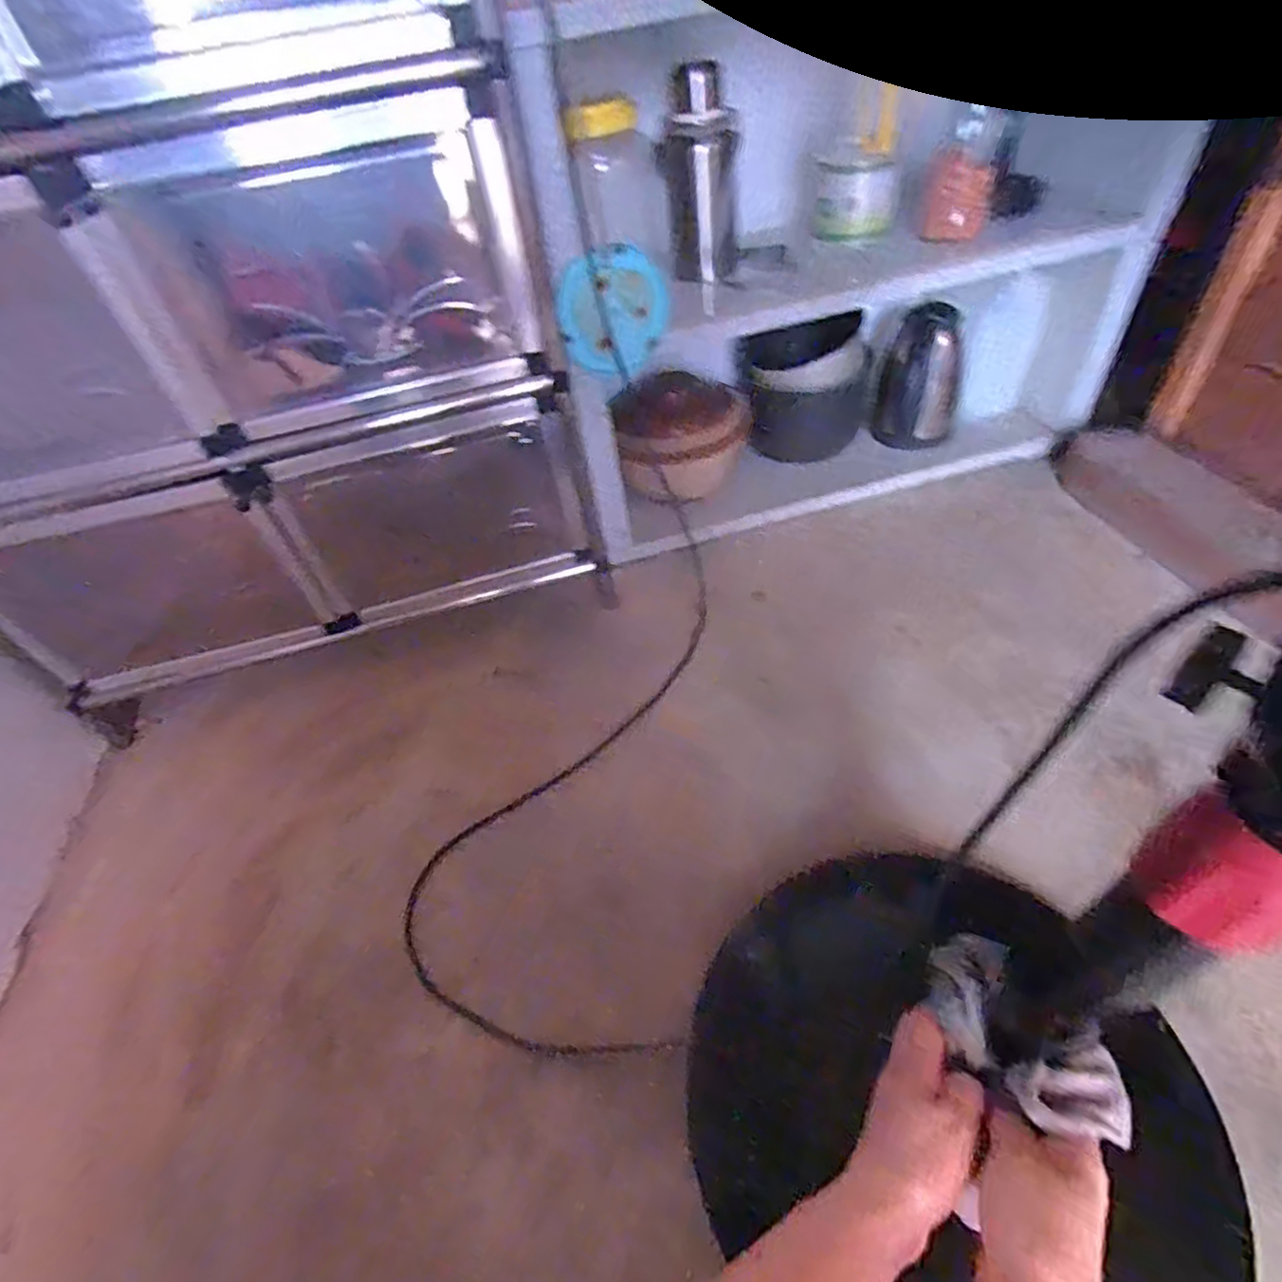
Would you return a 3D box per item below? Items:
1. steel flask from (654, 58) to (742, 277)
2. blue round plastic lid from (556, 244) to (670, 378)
[{"bbox_3d":[0.080,-0.629,0.882,0.078,0.226,0.084,-28,48,-17],"label":"steel flask"},{"bbox_3d":[-0.034,-0.394,0.787,0.152,0.136,0.030,-32,41,-17],"label":"blue round plastic lid"}]

